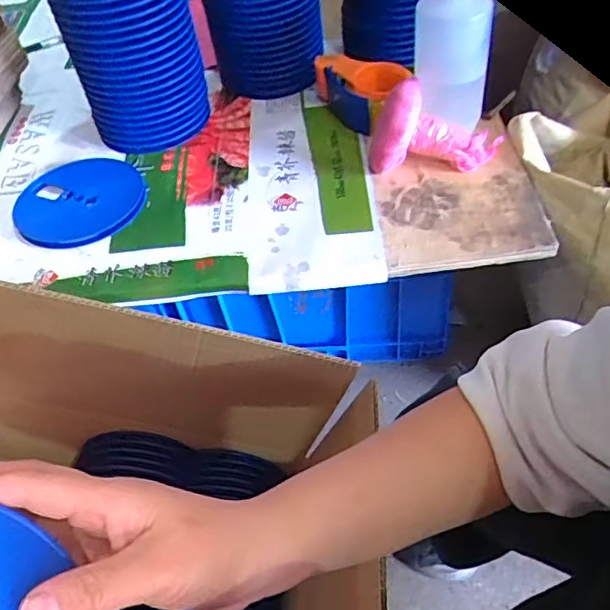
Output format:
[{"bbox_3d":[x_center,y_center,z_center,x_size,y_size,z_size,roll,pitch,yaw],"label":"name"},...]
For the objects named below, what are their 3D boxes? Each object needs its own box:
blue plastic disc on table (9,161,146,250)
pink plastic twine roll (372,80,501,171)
[{"bbox_3d":[-0.310,-0.144,0.801,0.178,0.018,0.165,-3,49,3],"label":"blue plastic disc on table"},{"bbox_3d":[0.171,-0.230,0.756,0.173,0.096,0.093,1,49,6],"label":"pink plastic twine roll"}]

